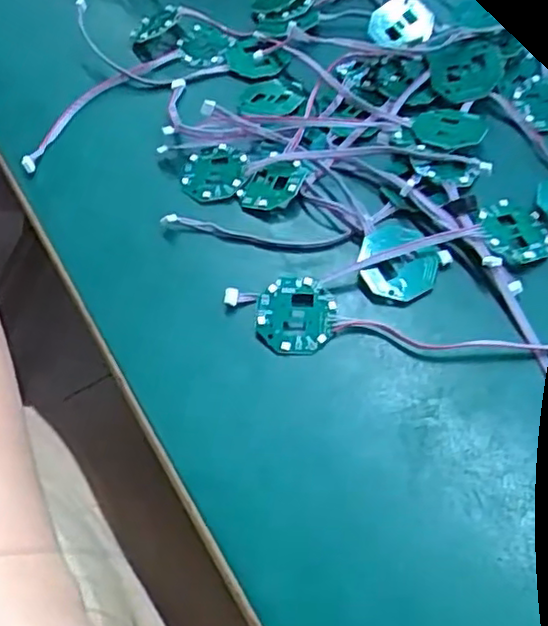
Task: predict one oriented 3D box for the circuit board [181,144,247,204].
[{"bbox_3d":[-0.030,-0.069,0.332,0.032,0.006,0.031,-2,59,3],"label":"circuit board"}]

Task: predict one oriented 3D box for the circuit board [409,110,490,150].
[{"bbox_3d":[0.086,-0.091,0.332,0.034,0.004,0.033,21,55,21],"label":"circuit board"}]

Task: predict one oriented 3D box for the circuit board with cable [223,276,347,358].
[{"bbox_3d":[0.006,-0.002,0.290,0.034,0.008,0.043,-38,64,-18],"label":"circuit board with cable"}]

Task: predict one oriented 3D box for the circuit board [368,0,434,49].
[{"bbox_3d":[0.072,-0.163,0.380,0.035,0.028,0.008,-24,33,10],"label":"circuit board"}]

